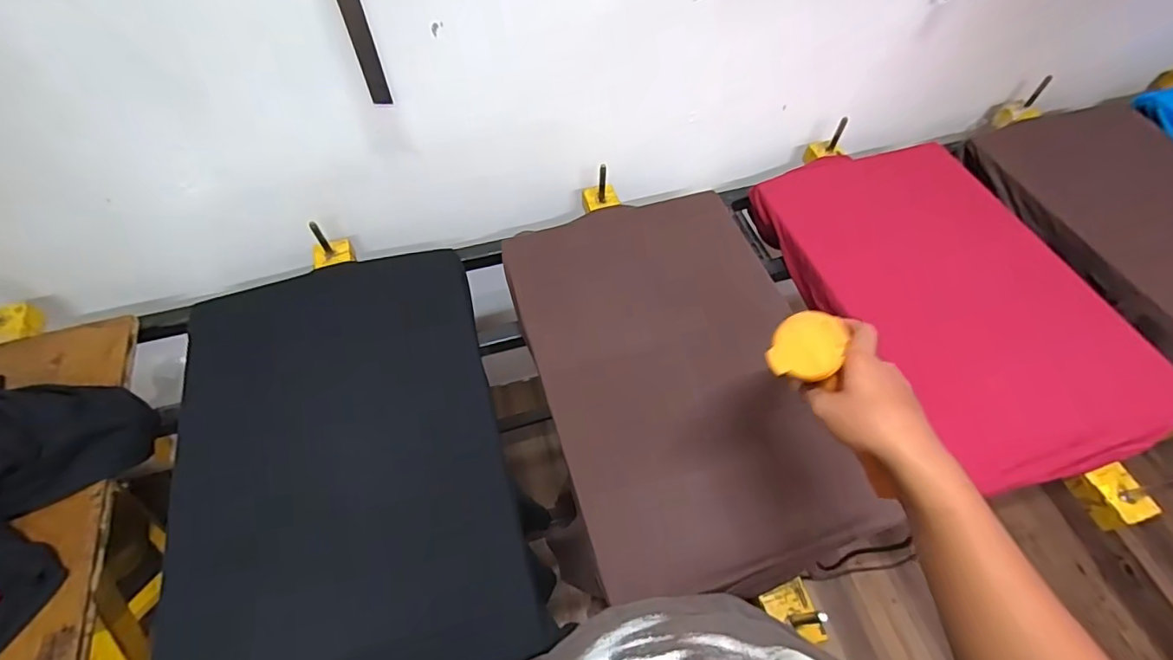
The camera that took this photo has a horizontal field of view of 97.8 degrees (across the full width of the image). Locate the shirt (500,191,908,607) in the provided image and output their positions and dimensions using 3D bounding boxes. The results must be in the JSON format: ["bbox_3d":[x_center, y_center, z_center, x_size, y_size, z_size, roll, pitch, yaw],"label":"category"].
[{"bbox_3d":[0.122,0.042,0.773,0.411,0.059,0.627,-12,60,-10],"label":"shirt"}]

